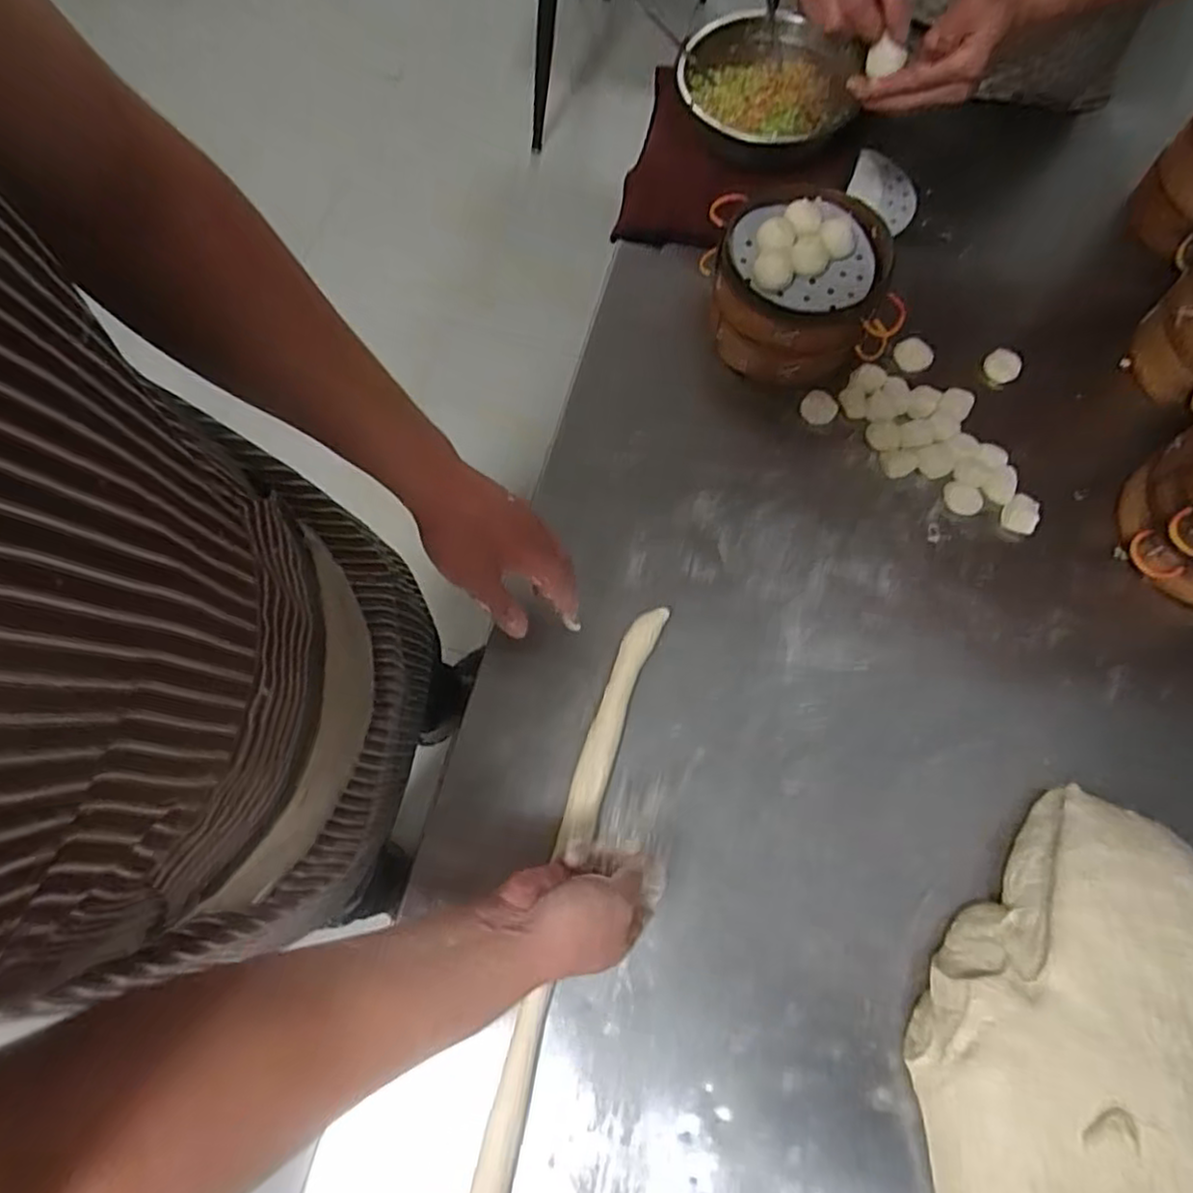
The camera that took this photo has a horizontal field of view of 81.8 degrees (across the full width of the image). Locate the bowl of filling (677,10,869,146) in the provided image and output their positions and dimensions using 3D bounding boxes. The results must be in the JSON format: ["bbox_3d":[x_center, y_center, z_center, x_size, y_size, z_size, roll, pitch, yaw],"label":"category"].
[{"bbox_3d":[0.201,-0.602,0.810,0.198,0.066,0.212,0,71,1],"label":"bowl of filling"}]

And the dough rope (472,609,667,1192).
[{"bbox_3d":[-0.037,0.304,0.558,0.042,0.026,0.629,13,72,5],"label":"dough rope"}]

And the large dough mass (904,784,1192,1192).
[{"bbox_3d":[0.385,0.362,0.492,0.291,0.088,0.341,42,77,13],"label":"large dough mass"}]

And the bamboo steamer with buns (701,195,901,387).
[{"bbox_3d":[0.207,-0.320,0.724,0.172,0.122,0.170,-6,71,-1],"label":"bamboo steamer with buns"}]

